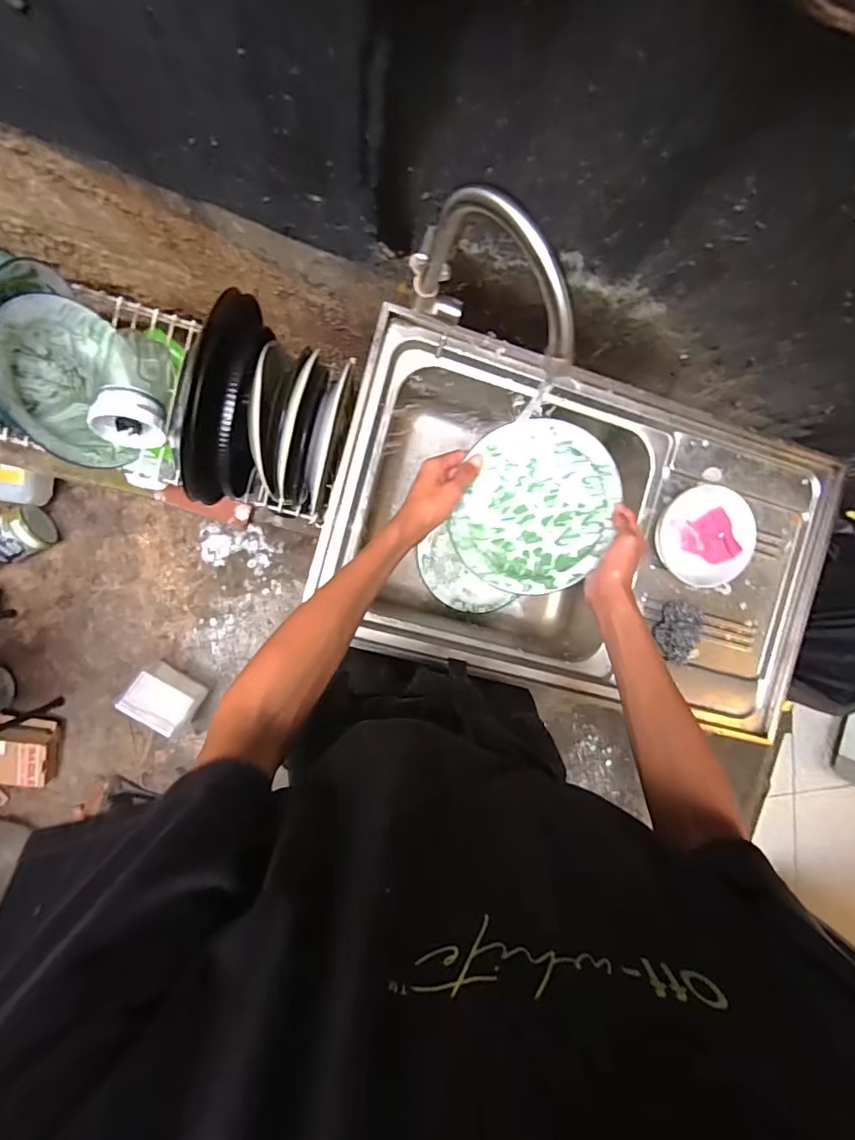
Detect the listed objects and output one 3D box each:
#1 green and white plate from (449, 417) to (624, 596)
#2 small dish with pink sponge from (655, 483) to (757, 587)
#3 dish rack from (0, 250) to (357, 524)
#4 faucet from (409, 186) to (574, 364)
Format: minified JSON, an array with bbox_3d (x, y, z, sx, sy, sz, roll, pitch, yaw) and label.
[{"bbox_3d":[0.135,-0.072,0.605,0.183,0.032,0.206,17,101,-6],"label":"green and white plate"},{"bbox_3d":[0.415,-0.051,0.752,0.136,0.048,0.146,1,96,5],"label":"small dish with pink sponge"},{"bbox_3d":[-0.448,-0.262,0.614,0.685,0.210,0.234,15,91,-8],"label":"dish rack"},{"bbox_3d":[0.059,-0.246,0.454,0.033,0.219,0.171,-41,97,-4],"label":"faucet"}]

